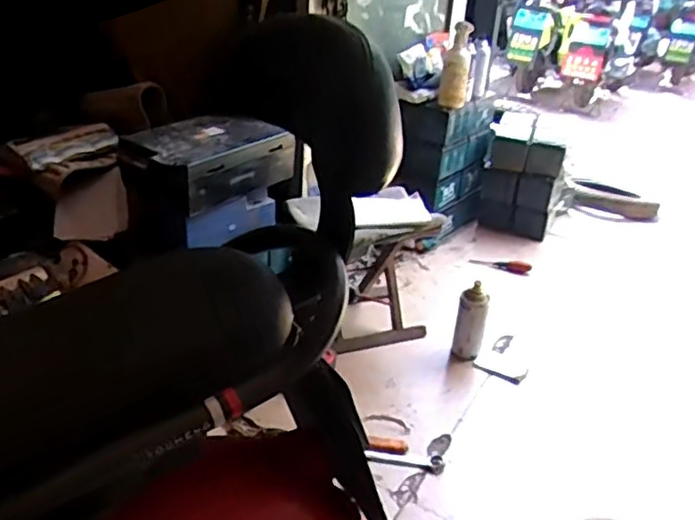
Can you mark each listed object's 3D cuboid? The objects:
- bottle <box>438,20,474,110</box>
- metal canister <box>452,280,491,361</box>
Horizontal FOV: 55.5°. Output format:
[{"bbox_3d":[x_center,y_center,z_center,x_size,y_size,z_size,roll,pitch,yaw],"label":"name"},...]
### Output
[{"bbox_3d":[0.289,-0.512,1.743,0.073,0.200,0.077,8,29,7],"label":"bottle"},{"bbox_3d":[0.259,0.138,1.394,0.062,0.173,0.048,11,30,11],"label":"metal canister"}]

